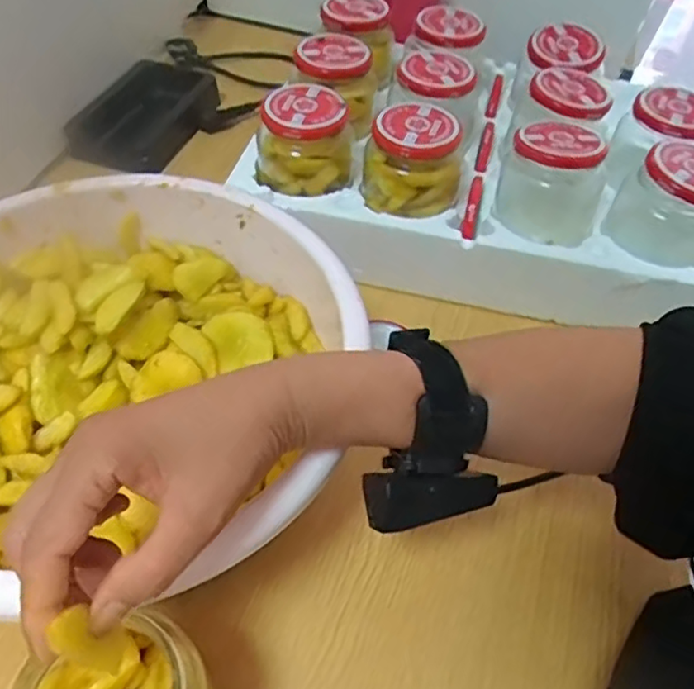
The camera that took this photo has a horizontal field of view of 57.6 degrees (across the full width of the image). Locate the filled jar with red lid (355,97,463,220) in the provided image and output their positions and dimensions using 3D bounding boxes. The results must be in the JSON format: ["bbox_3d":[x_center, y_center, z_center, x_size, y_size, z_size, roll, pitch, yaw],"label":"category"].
[{"bbox_3d":[0.053,-0.150,0.511,0.079,0.063,0.064,8,51,1],"label":"filled jar with red lid"}]

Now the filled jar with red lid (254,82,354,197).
[{"bbox_3d":[-0.035,-0.172,0.528,0.078,0.064,0.067,0,52,-5],"label":"filled jar with red lid"}]

